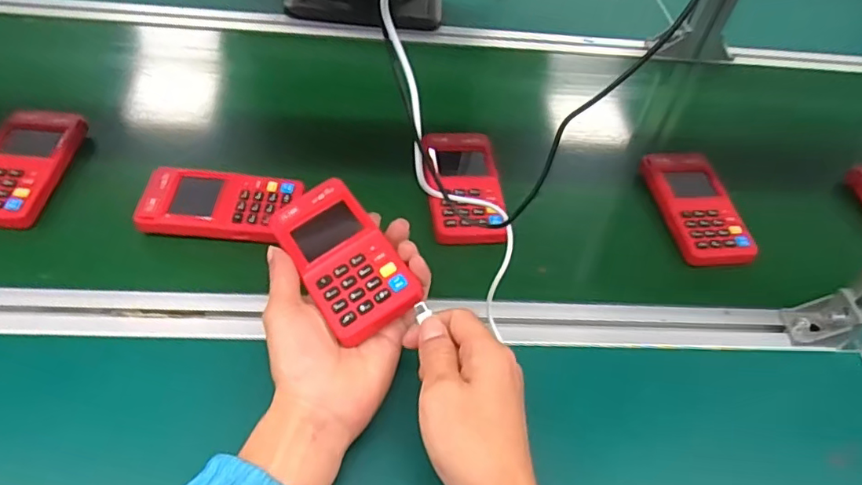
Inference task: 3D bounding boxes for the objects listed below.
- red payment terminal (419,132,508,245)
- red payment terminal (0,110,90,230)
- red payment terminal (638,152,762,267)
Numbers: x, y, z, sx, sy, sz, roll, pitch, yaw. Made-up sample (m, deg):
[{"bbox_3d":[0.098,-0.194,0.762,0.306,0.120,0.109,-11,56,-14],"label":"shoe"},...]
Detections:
[{"bbox_3d":[0.030,-0.058,0.561,0.072,0.023,0.139,0,50,-7],"label":"red payment terminal"},{"bbox_3d":[-0.374,-0.071,0.526,0.073,0.019,0.142,3,50,-4],"label":"red payment terminal"},{"bbox_3d":[0.259,-0.038,0.565,0.071,0.025,0.136,1,50,-7],"label":"red payment terminal"}]

